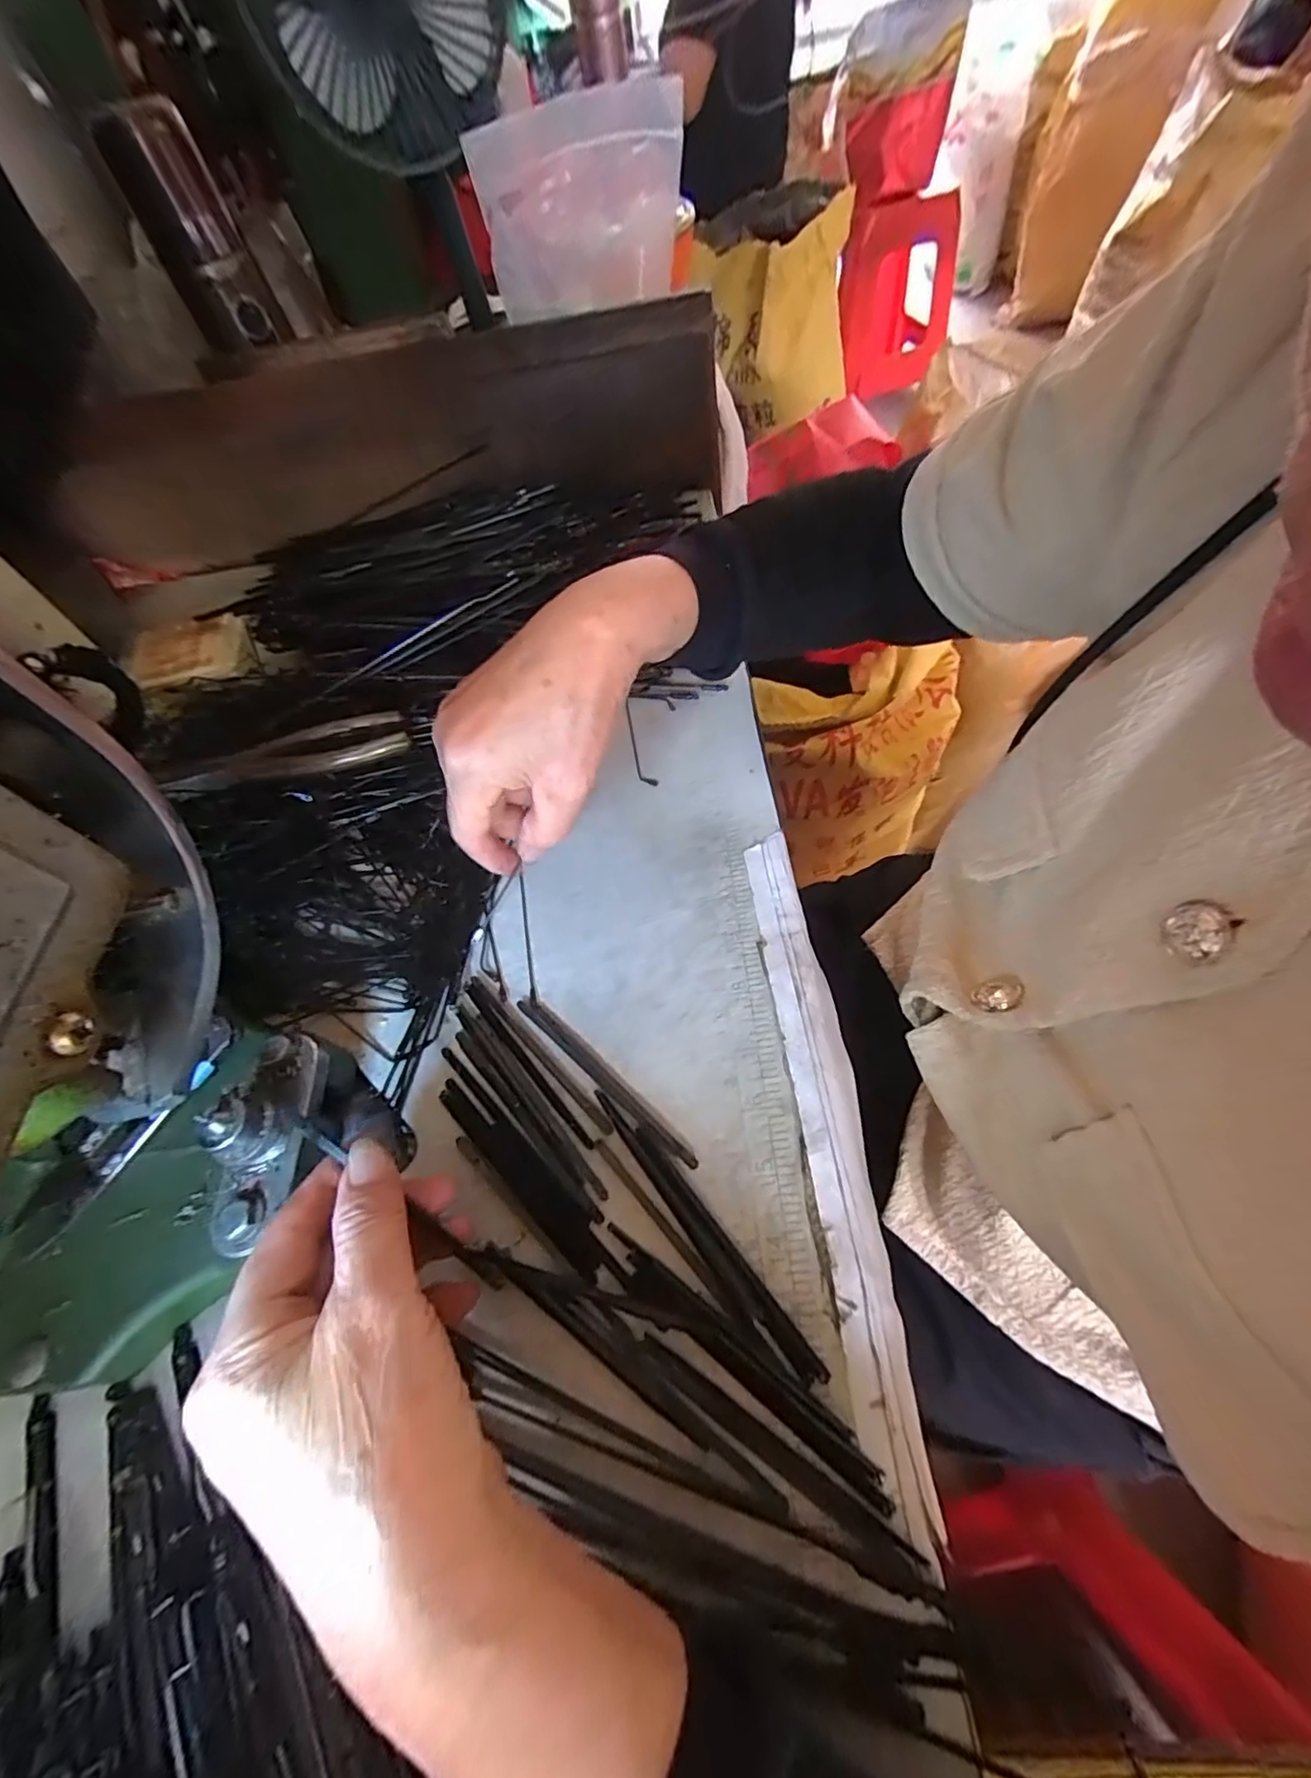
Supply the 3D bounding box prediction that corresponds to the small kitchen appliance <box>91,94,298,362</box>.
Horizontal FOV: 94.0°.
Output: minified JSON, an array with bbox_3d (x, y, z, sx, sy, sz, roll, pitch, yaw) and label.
[{"bbox_3d":[-0.315,-0.447,0.422,0.061,0.117,0.051,-23,57,-6],"label":"small kitchen appliance"}]

